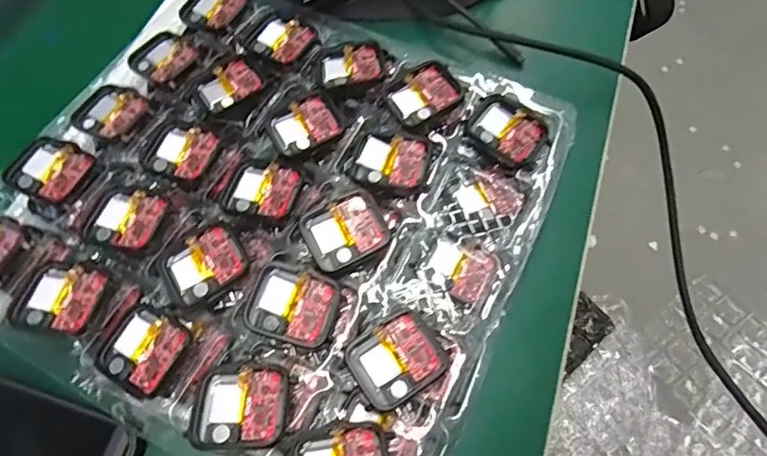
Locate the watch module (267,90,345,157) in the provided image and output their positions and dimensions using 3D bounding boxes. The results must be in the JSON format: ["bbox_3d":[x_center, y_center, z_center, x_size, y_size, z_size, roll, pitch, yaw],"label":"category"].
[{"bbox_3d":[-0.047,-0.062,0.290,0.042,0.005,0.032,-34,68,-13],"label":"watch module"}]

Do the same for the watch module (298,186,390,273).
[{"bbox_3d":[-0.020,0.001,0.262,0.042,0.007,0.034,-28,67,-10],"label":"watch module"}]

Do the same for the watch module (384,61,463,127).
[{"bbox_3d":[0.024,-0.081,0.293,0.043,0.006,0.035,-29,67,-11],"label":"watch module"}]

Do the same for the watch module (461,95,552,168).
[{"bbox_3d":[0.072,-0.058,0.285,0.044,0.009,0.038,35,71,16],"label":"watch module"}]

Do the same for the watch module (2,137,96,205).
[{"bbox_3d":[-0.192,-0.035,0.281,0.040,0.008,0.036,23,68,12],"label":"watch module"}]

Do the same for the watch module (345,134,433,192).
[{"bbox_3d":[0.004,-0.039,0.277,0.042,0.005,0.036,13,66,8],"label":"watch module"}]

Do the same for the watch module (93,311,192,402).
[{"bbox_3d":[-0.116,0.059,0.236,0.039,0.008,0.036,27,69,14],"label":"watch module"}]

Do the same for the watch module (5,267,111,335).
[{"bbox_3d":[-0.162,0.035,0.247,0.038,0.015,0.033,8,66,6],"label":"watch module"}]

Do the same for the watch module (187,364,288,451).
[{"bbox_3d":[-0.066,0.081,0.223,0.042,0.009,0.036,-5,65,0],"label":"watch module"}]

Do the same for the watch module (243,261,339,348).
[{"bbox_3d":[-0.046,0.038,0.244,0.041,0.010,0.036,15,67,9],"label":"watch module"}]

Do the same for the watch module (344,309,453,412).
[{"bbox_3d":[0.006,0.063,0.234,0.042,0.005,0.037,-31,68,-11],"label":"watch module"}]

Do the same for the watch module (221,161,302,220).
[{"bbox_3d":[-0.067,-0.021,0.274,0.038,0.008,0.034,12,66,8],"label":"watch module"}]

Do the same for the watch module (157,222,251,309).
[{"bbox_3d":[-0.094,0.018,0.255,0.042,0.004,0.034,-34,69,-13],"label":"watch module"}]

